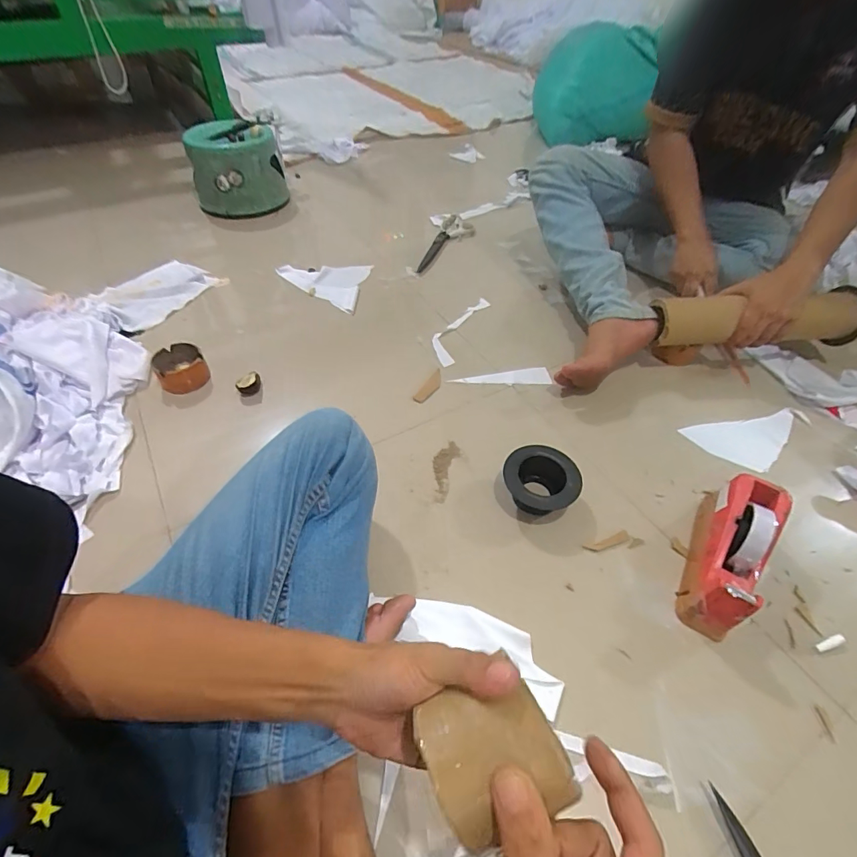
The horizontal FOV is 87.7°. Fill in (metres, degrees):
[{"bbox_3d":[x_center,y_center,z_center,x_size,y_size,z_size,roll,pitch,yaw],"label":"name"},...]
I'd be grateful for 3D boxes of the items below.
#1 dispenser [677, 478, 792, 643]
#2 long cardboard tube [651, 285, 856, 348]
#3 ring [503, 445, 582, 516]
[{"bbox_3d":[0.386,0.149,0.568,0.073,0.107,0.211,29,54,22],"label":"dispenser"},{"bbox_3d":[0.611,-0.199,0.831,0.395,0.086,0.086,-4,49,-5],"label":"long cardboard tube"},{"bbox_3d":[0.160,0.080,0.647,0.105,0.065,0.092,25,53,19],"label":"ring"}]

